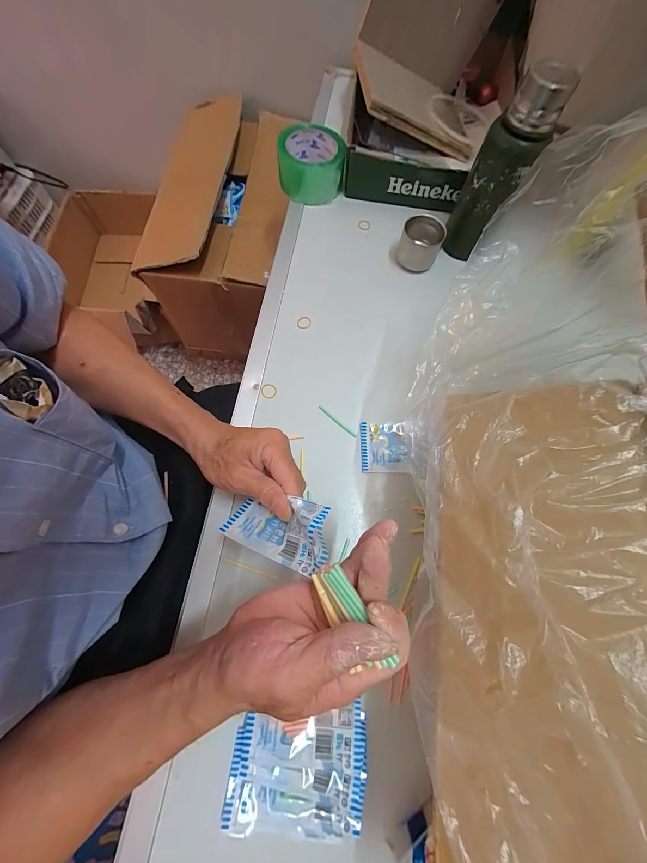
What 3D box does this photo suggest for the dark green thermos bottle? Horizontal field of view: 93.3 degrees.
[{"bbox_3d":[0.221,-0.323,0.391,0.068,0.183,0.057,24,72,6],"label":"dark green thermos bottle"}]

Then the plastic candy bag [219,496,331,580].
[{"bbox_3d":[-0.041,0.084,0.265,0.098,0.024,0.052,1,67,33],"label":"plastic candy bag"}]

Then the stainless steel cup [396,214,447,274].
[{"bbox_3d":[0.144,-0.279,0.455,0.059,0.047,0.059,1,71,-2],"label":"stainless steel cup"}]

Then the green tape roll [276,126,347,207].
[{"bbox_3d":[-0.018,-0.418,0.482,0.101,0.061,0.081,10,71,1],"label":"green tape roll"}]

